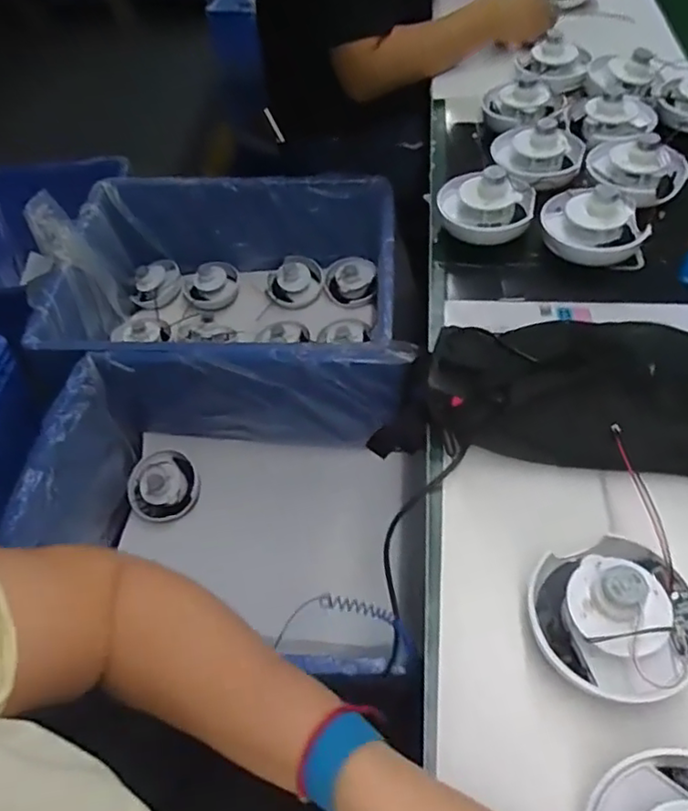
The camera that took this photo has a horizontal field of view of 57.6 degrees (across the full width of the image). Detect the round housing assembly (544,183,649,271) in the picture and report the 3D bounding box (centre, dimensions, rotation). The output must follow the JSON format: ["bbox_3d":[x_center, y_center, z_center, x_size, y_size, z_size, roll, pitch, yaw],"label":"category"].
[{"bbox_3d":[0.272,-0.198,0.677,0.115,0.063,0.095,17,55,16],"label":"round housing assembly"}]

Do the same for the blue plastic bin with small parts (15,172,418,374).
[{"bbox_3d":[-0.200,-0.176,1.098,0.576,0.233,0.462,1,52,5],"label":"blue plastic bin with small parts"}]

